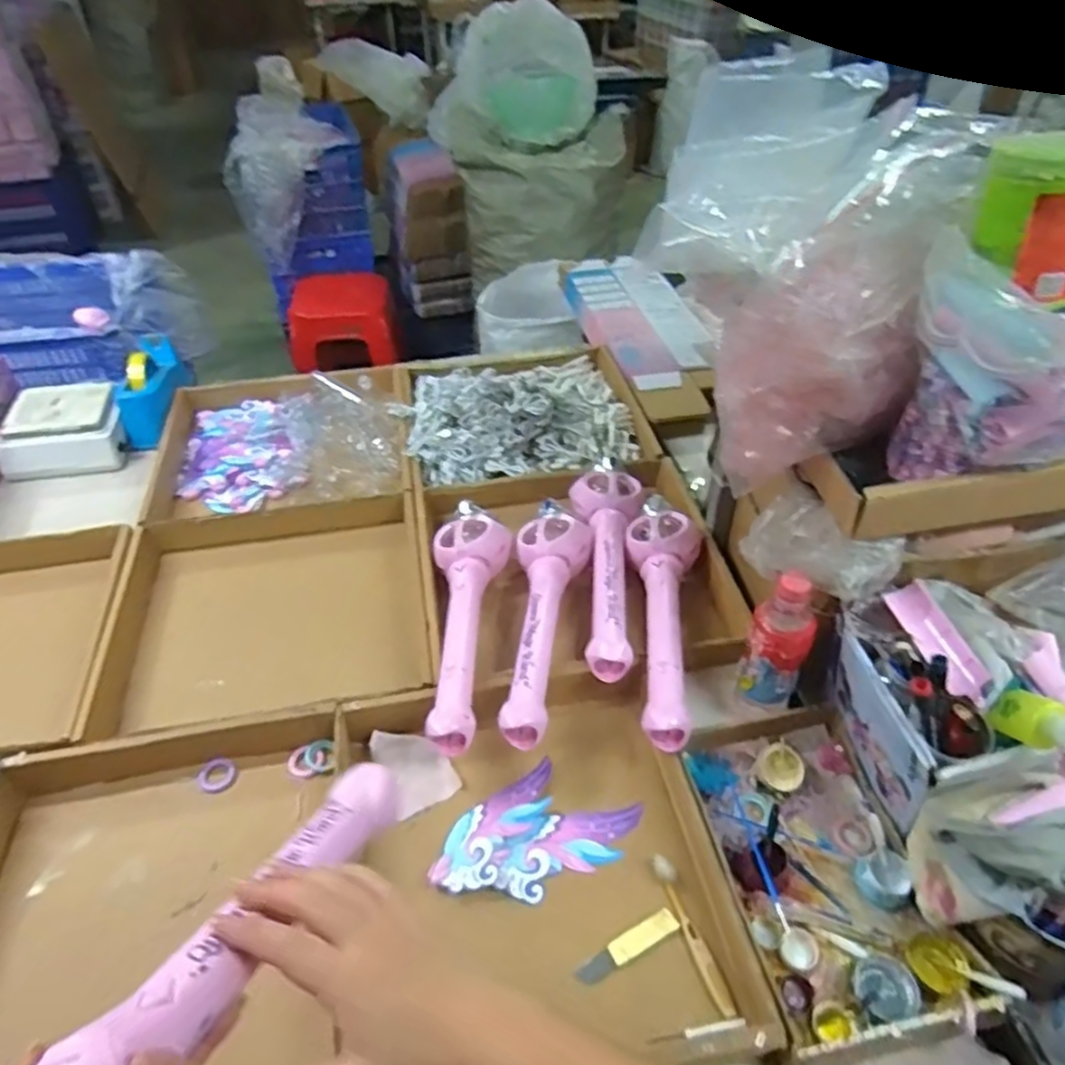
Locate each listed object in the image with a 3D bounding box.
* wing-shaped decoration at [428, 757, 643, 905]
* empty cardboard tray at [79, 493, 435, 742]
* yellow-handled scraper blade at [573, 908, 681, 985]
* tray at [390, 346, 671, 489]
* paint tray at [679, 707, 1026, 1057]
[{"bbox_3d":[0.001,0.304,0.716,0.199,0.012,0.123,-28,50,-25],"label":"wing-shaped decoration"},{"bbox_3d":[-0.331,0.112,0.937,0.384,0.083,0.338,-9,45,-8],"label":"empty cardboard tray"},{"bbox_3d":[0.085,0.374,0.646,0.102,0.007,0.022,-21,47,-19],"label":"yellow-handled scraper blade"},{"bbox_3d":[-0.023,-0.228,1.181,0.375,0.104,0.404,-9,45,-8],"label":"tray"},{"bbox_3d":[0.272,0.311,0.684,0.187,0.050,0.294,-8,45,-7],"label":"paint tray"}]

